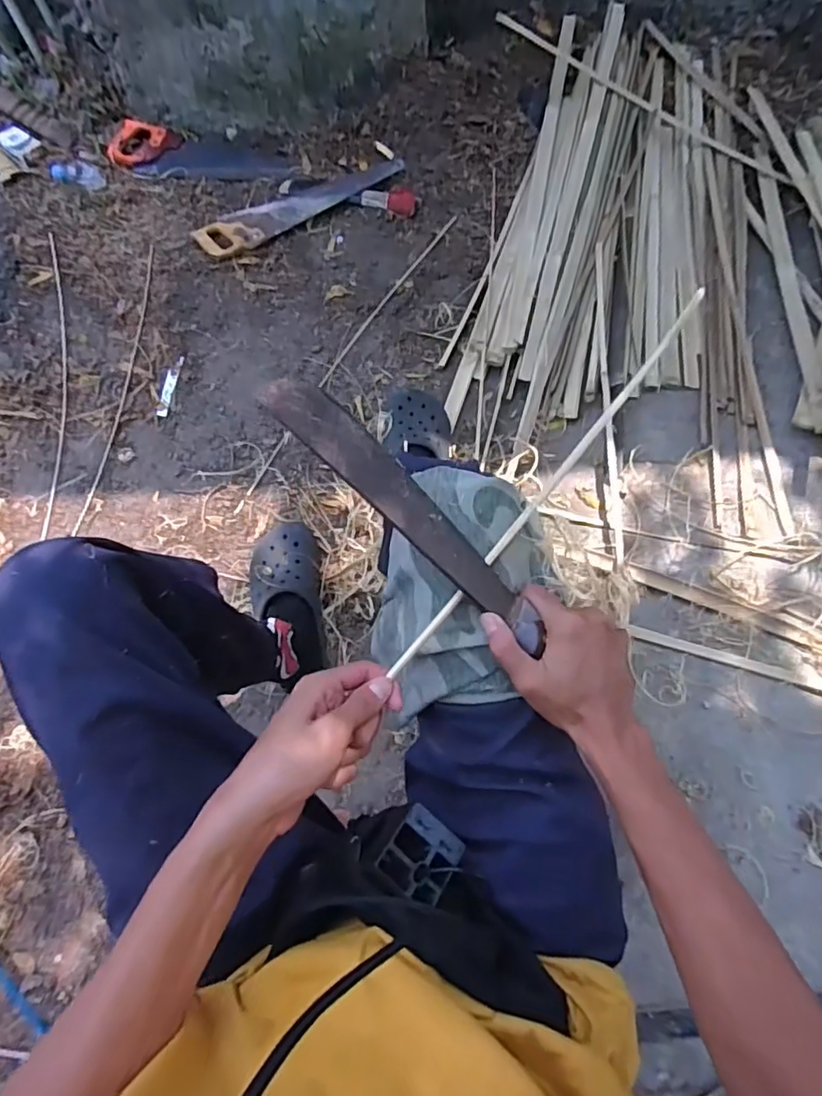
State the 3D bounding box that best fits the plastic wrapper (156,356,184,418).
[{"bbox_3d":[-0.500,-0.336,1.201,0.026,0.009,0.155,4,68,1],"label":"plastic wrapper"}]

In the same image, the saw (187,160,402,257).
[{"bbox_3d":[-0.254,-0.809,1.361,0.507,0.024,0.111,-27,70,-11],"label":"saw"}]

